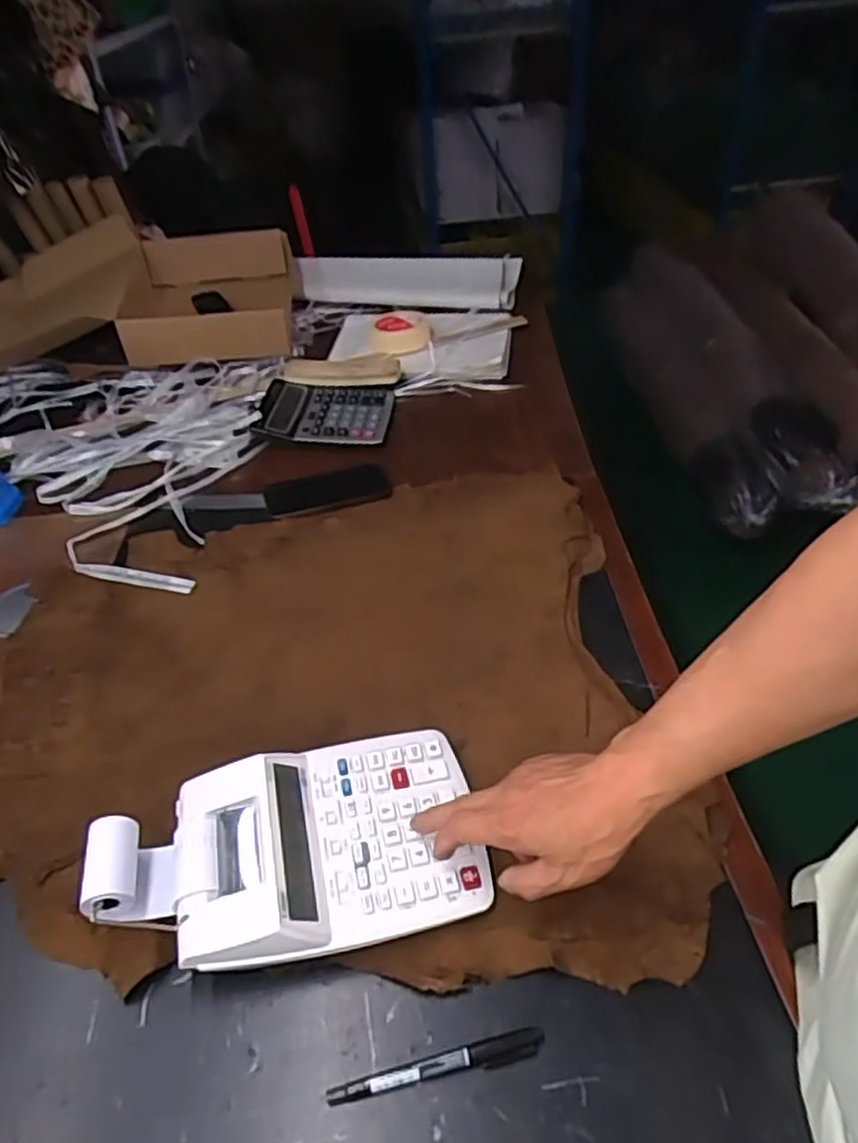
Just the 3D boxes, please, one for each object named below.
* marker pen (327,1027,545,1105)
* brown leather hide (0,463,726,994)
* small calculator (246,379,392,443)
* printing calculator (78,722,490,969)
[{"bbox_3d":[0.006,0.315,0.455,0.138,0.007,0.016,-13,42,-8],"label":"marker pen"},{"bbox_3d":[-0.104,0.092,0.706,0.604,0.020,0.582,-6,41,-1],"label":"brown leather hide"},{"bbox_3d":[-0.156,-0.239,1.050,0.198,0.030,0.146,-1,41,5],"label":"small calculator"},{"bbox_3d":[-0.102,0.199,0.539,0.270,0.060,0.155,-13,42,-9],"label":"printing calculator"}]

